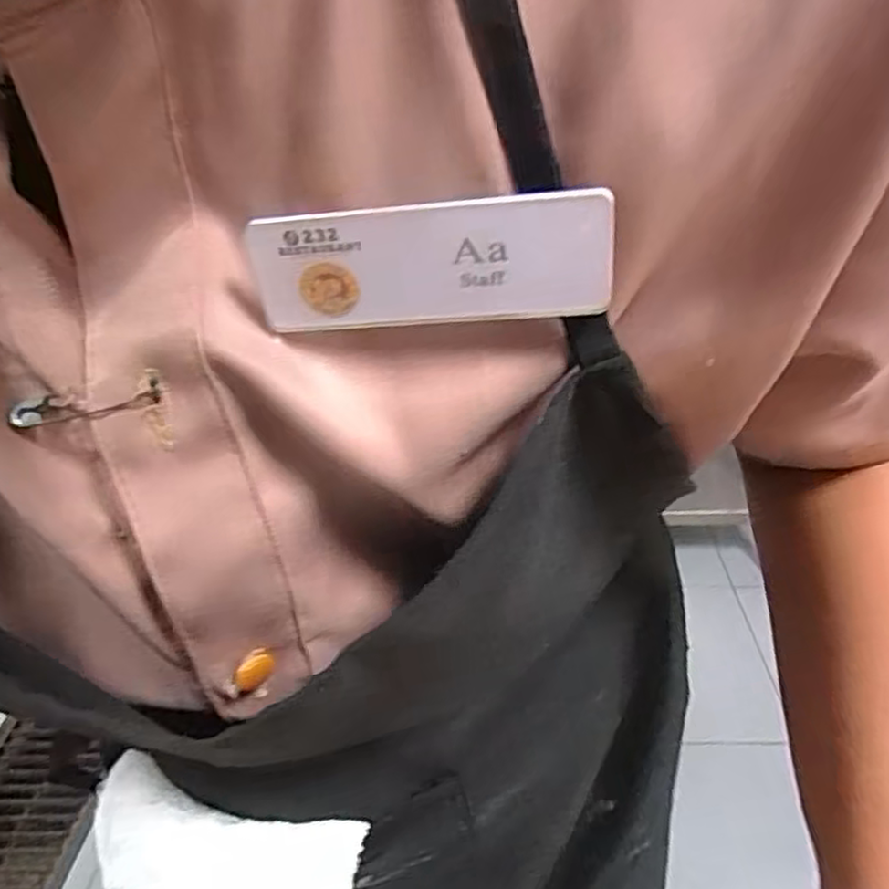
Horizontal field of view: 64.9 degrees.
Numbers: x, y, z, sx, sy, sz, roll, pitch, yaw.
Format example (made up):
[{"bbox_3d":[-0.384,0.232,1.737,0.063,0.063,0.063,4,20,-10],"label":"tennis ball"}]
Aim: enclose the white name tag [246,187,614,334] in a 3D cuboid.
[{"bbox_3d":[-0.003,-0.037,0.147,0.074,0.026,0.004,0,32,9],"label":"white name tag"}]

